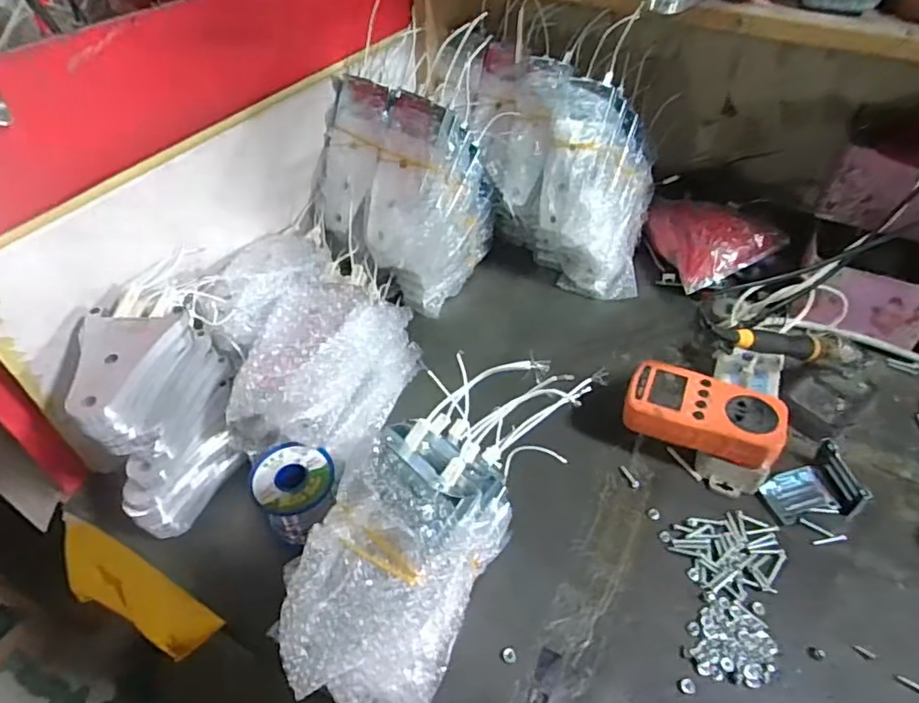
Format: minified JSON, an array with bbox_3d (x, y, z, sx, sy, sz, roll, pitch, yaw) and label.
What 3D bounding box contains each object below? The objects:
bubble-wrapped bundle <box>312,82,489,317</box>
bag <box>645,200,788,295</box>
[{"bbox_3d":[-0.063,-0.176,0.646,0.141,0.212,0.185,24,50,21],"label":"bubble-wrapped bundle"},{"bbox_3d":[0.312,-0.144,0.711,0.123,0.046,0.137,-9,46,-9],"label":"bag"}]

